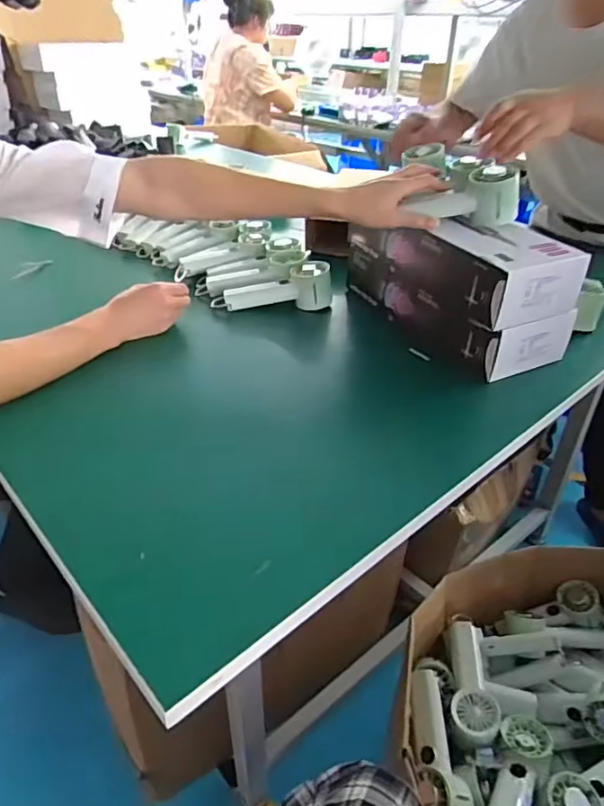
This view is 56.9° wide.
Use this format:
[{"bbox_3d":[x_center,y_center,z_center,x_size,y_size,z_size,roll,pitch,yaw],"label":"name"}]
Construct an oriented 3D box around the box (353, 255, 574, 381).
[{"bbox_3d":[0.216,-0.154,0.857,0.138,0.082,0.353,-17,38,-25],"label":"box"}]

